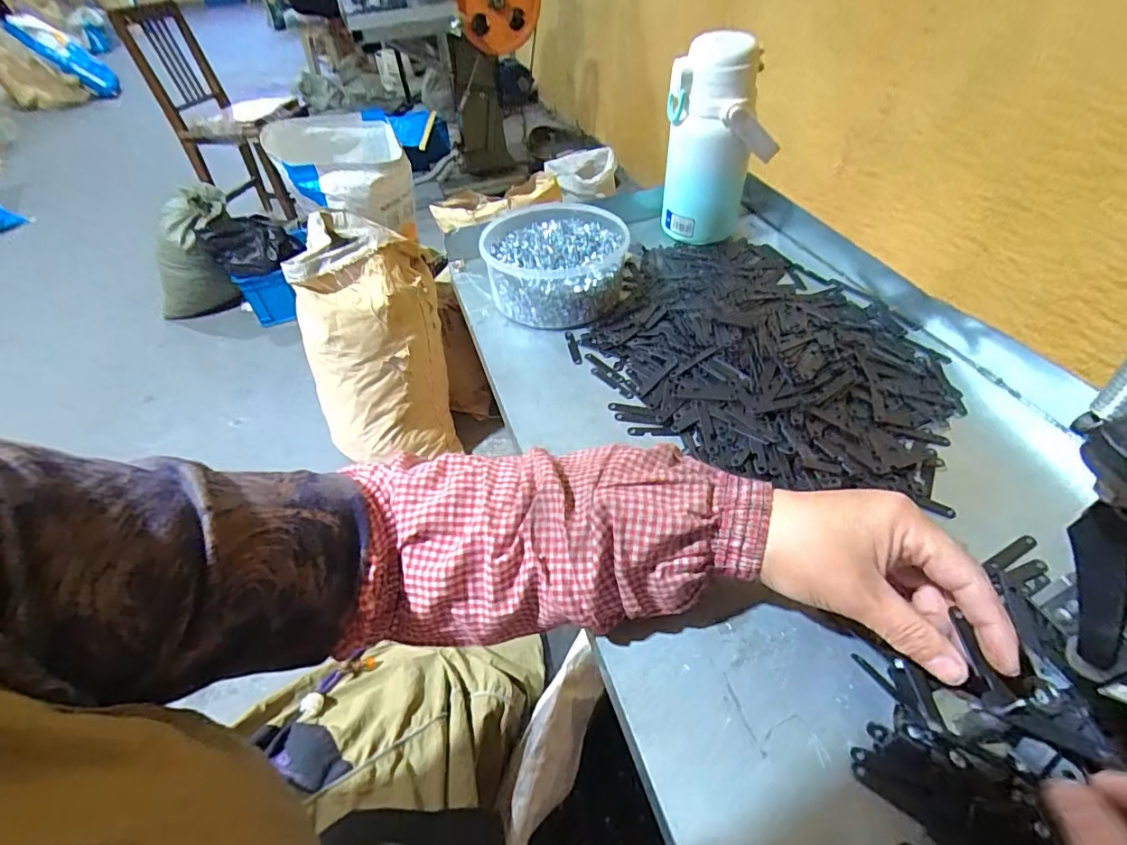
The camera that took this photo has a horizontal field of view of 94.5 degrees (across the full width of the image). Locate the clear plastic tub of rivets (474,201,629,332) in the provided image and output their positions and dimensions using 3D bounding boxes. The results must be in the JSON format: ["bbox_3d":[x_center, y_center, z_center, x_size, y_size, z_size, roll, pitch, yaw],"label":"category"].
[{"bbox_3d":[-0.008,-0.178,0.562,0.147,0.061,0.169,3,47,9],"label":"clear plastic tub of rivets"}]

